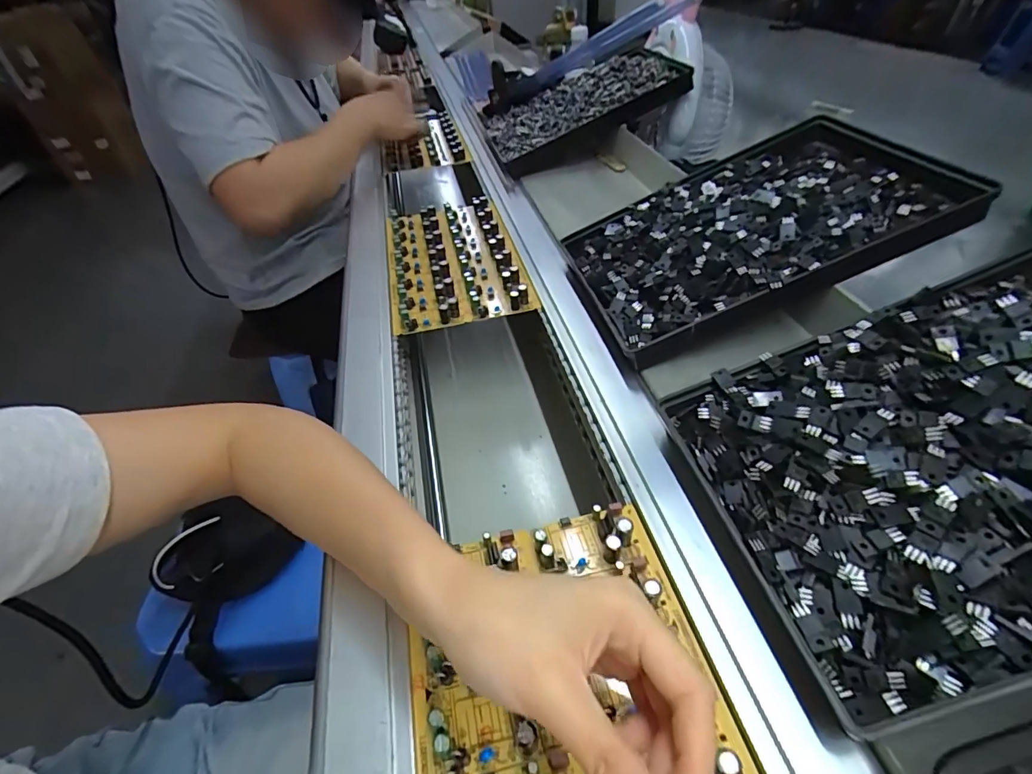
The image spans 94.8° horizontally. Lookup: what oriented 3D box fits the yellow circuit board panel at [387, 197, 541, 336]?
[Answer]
[{"bbox_3d":[-0.076,-0.151,0.552,0.144,0.028,0.251,-11,45,-6],"label":"yellow circuit board panel"}]

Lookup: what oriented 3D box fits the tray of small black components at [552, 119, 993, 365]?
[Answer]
[{"bbox_3d":[0.199,-0.142,0.421,0.299,0.048,0.202,-23,48,3],"label":"tray of small black components"}]

